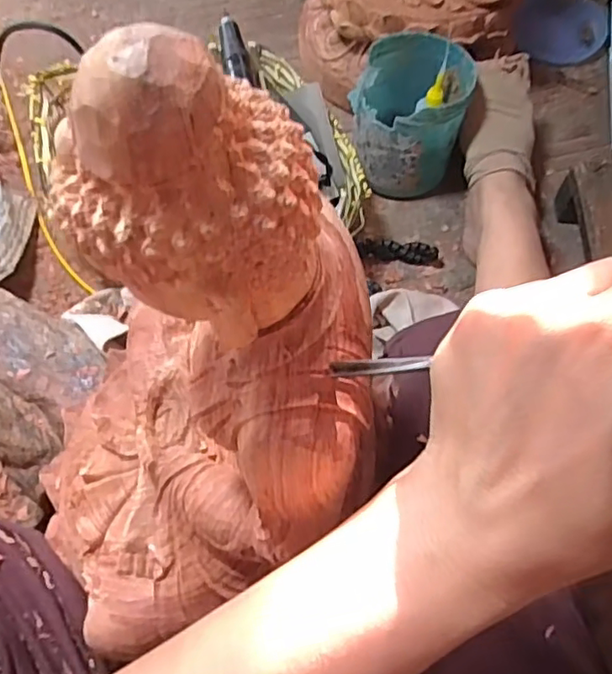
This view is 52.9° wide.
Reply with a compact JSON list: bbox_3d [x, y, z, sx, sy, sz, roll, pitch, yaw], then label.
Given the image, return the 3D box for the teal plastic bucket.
[{"bbox_3d":[0.102,-0.223,0.620,0.107,0.105,0.117,4,62,-1],"label":"teal plastic bucket"}]

